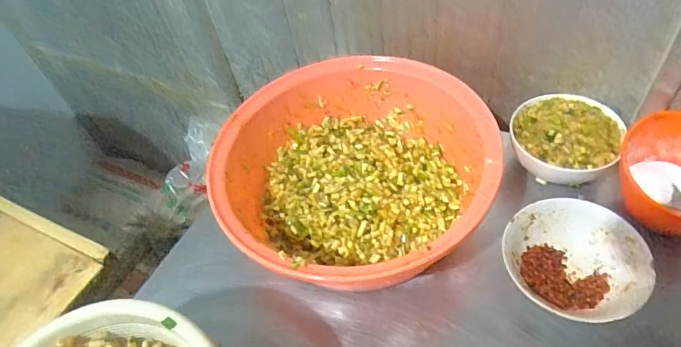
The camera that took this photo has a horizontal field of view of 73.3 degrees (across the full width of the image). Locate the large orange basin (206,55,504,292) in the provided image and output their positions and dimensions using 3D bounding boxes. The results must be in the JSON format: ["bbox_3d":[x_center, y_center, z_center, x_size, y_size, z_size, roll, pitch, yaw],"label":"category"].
[{"bbox_3d":[0.016,0.006,0.576,0.323,0.129,0.310,-3,50,4],"label":"large orange basin"}]

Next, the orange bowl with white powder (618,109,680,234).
[{"bbox_3d":[0.380,0.000,0.513,0.123,0.069,0.127,-3,50,4],"label":"orange bowl with white powder"}]

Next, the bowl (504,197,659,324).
[{"bbox_3d":[0.253,0.099,0.501,0.145,0.050,0.134,31,60,28],"label":"bowl"}]

